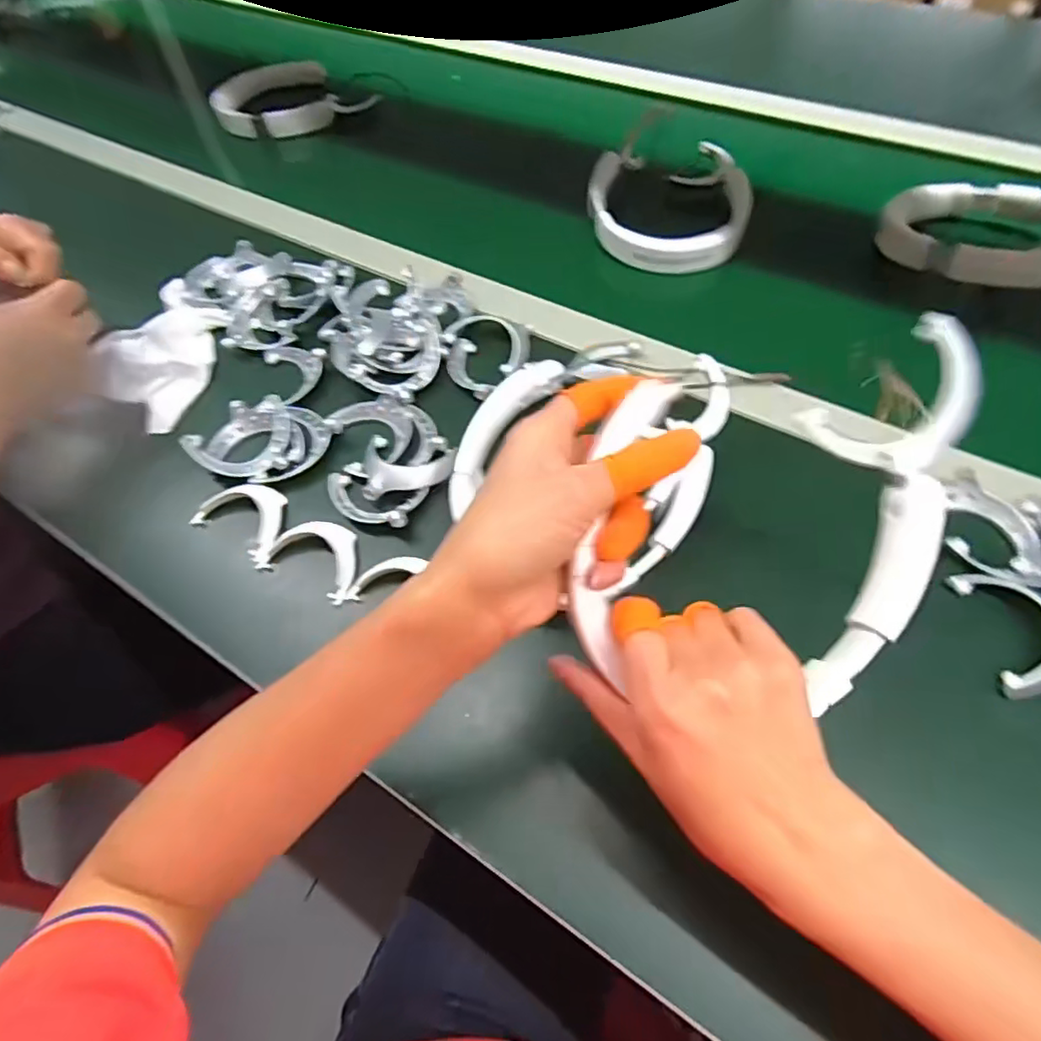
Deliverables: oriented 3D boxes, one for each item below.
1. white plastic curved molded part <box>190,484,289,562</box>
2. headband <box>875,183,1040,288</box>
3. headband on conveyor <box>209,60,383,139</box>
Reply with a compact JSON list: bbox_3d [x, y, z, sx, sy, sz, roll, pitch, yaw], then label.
[{"bbox_3d":[-0.195,-0.007,0.446,0.069,0.010,0.049,26,62,21],"label":"white plastic curved molded part"},{"bbox_3d":[0.411,-0.240,0.523,0.194,0.044,0.139,34,65,25],"label":"headband"},{"bbox_3d":[-0.295,-0.534,0.791,0.158,0.031,0.163,38,67,26],"label":"headband on conveyor"}]

